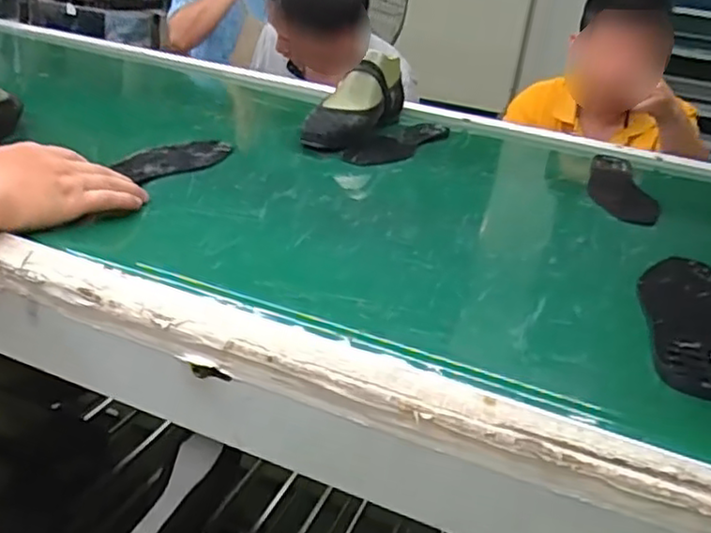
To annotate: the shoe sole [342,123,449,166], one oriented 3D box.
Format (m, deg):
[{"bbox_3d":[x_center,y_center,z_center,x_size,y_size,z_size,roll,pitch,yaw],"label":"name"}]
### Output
[{"bbox_3d":[0.064,-0.171,0.924,0.064,0.011,0.233,19,28,23],"label":"shoe sole"}]

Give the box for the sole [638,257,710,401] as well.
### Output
[{"bbox_3d":[0.270,0.038,0.549,0.073,0.011,0.235,16,27,19],"label":"sole"}]

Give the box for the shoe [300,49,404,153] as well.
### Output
[{"bbox_3d":[0.004,-0.238,0.944,0.073,0.101,0.260,14,26,15],"label":"shoe"}]

